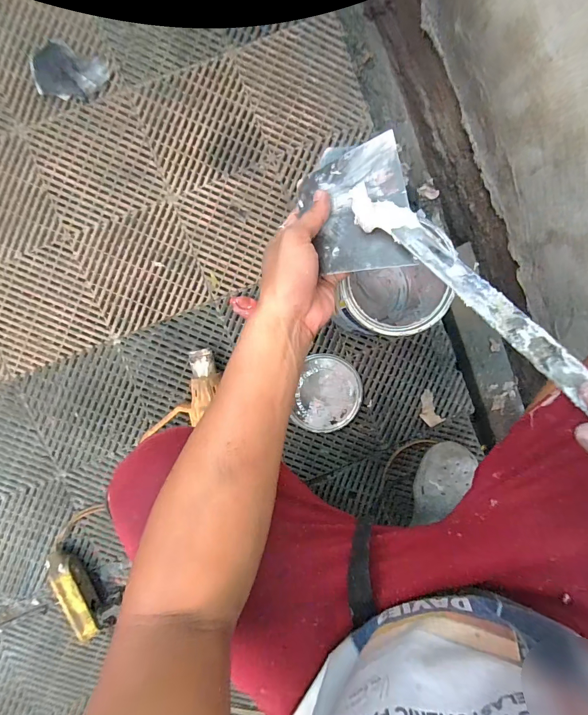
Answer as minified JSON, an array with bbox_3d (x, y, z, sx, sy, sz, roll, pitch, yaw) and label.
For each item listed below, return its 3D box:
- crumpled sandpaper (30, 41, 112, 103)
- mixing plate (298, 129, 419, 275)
[{"bbox_3d":[-0.394,-0.502,0.623,0.121,0.008,0.089,11,94,-5],"label":"crumpled sandpaper"},{"bbox_3d":[0.053,-0.138,0.327,0.096,0.007,0.139,-11,70,20],"label":"mixing plate"}]

